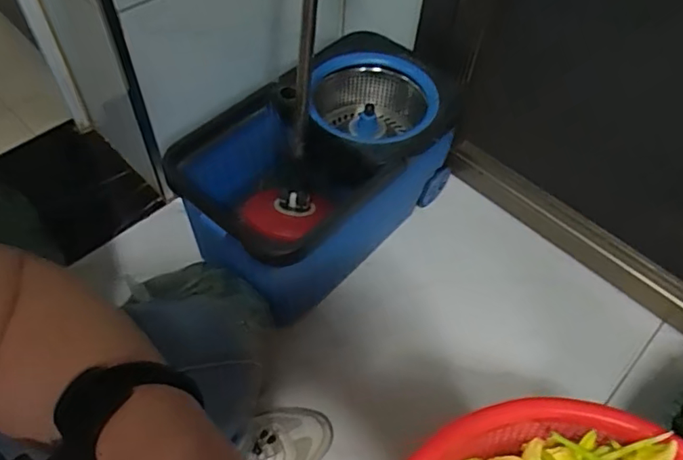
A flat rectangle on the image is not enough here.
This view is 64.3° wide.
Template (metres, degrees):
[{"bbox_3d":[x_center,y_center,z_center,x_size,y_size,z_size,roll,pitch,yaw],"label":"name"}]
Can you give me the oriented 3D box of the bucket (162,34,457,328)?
[{"bbox_3d":[-0.028,-0.078,0.888,0.239,0.269,0.441,37,61,21],"label":"bucket"}]

